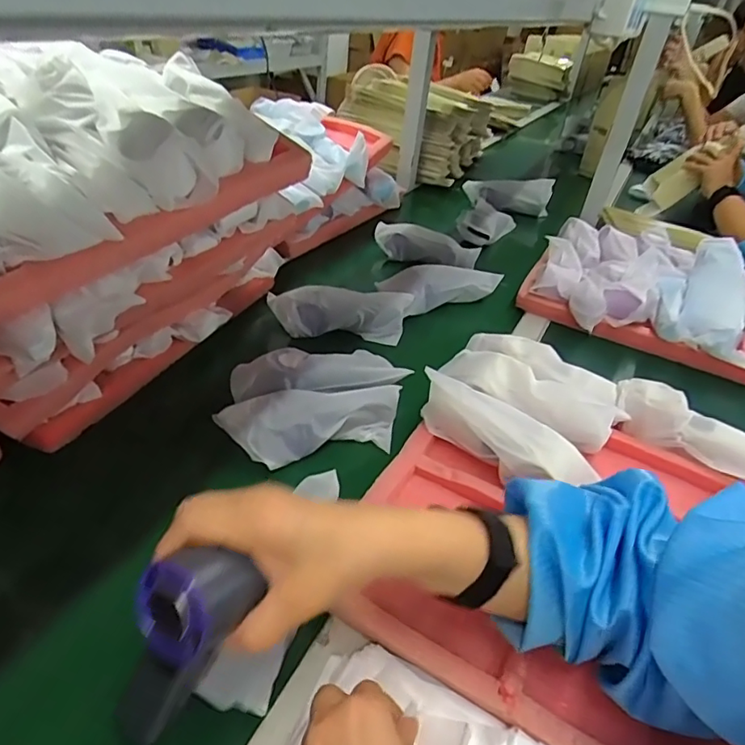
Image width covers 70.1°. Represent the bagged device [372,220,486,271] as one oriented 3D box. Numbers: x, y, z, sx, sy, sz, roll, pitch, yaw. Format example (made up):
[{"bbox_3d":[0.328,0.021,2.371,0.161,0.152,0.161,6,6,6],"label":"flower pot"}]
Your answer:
[{"bbox_3d":[0.090,-0.225,0.945,0.199,0.054,0.043,24,39,21],"label":"bagged device"}]

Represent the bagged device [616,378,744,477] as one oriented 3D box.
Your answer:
[{"bbox_3d":[0.352,0.061,0.575,0.171,0.038,0.074,25,40,23],"label":"bagged device"}]

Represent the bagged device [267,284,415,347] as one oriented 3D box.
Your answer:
[{"bbox_3d":[-0.043,-0.082,0.748,0.193,0.071,0.044,0,37,-10],"label":"bagged device"}]

